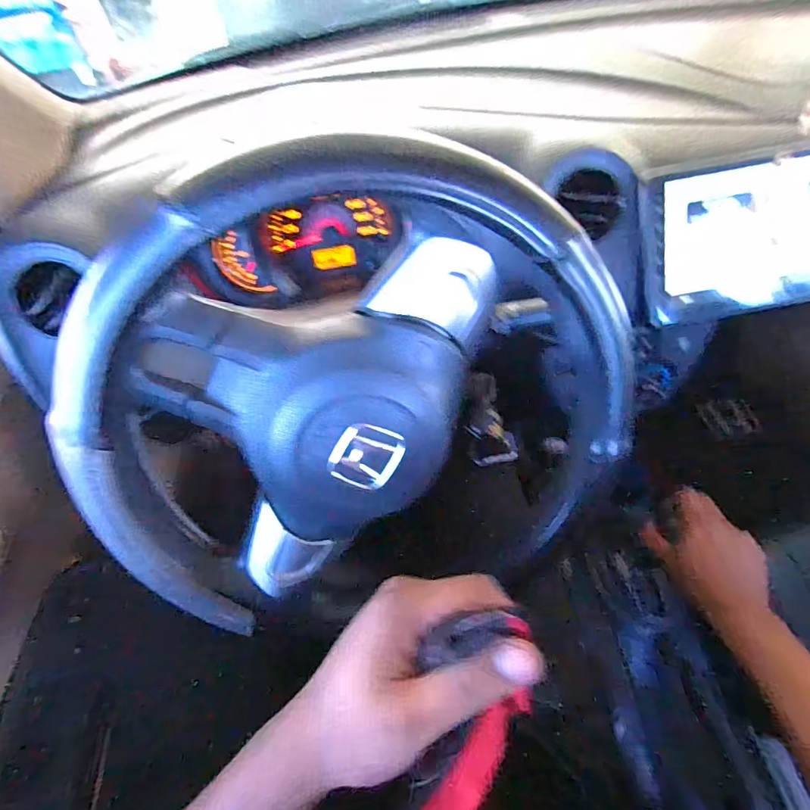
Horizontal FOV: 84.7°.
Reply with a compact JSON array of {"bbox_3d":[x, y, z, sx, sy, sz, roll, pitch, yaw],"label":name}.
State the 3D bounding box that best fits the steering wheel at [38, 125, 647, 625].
[{"bbox_3d":[-0.033,0.017,0.332,0.360,0.368,0.120,-12,26,-7],"label":"steering wheel"}]

